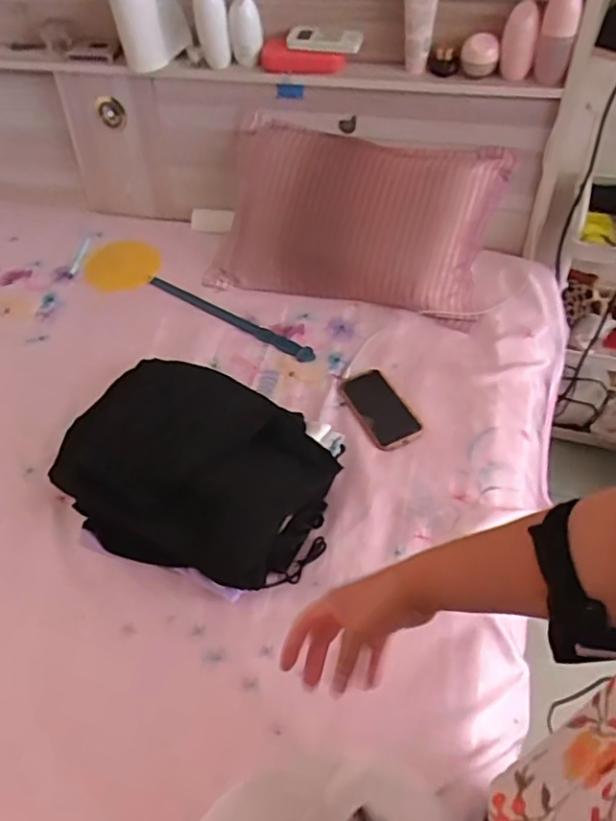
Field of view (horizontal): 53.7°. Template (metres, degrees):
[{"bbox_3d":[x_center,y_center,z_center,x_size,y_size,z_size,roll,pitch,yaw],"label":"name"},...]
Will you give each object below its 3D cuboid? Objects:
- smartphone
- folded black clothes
[{"bbox_3d":[0.114,-0.006,1.006,0.083,0.012,0.166,-27,48,-6],"label":"smartphone"},{"bbox_3d":[-0.139,0.085,0.850,0.331,0.153,0.265,22,58,20],"label":"folded black clothes"}]

